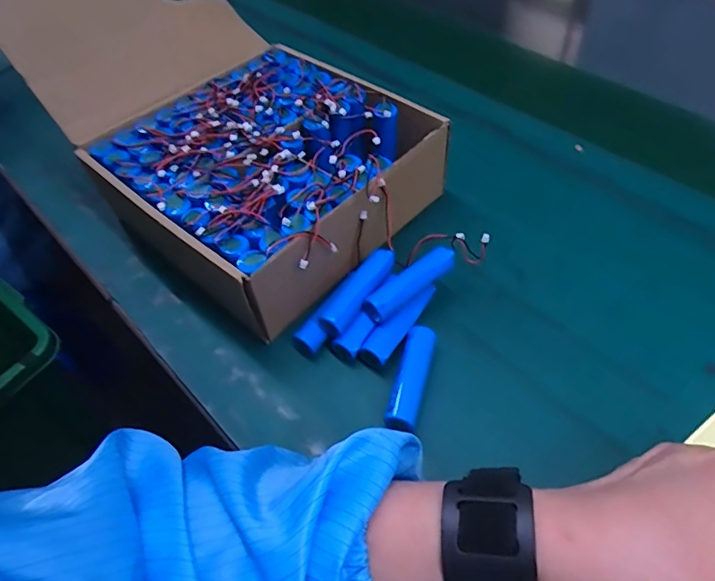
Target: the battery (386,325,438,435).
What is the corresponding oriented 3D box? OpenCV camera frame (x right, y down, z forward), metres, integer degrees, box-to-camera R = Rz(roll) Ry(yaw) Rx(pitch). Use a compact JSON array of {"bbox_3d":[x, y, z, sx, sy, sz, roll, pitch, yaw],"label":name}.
[{"bbox_3d":[0.034,0.055,0.319,0.017,0.015,0.070,12,54,13],"label":"battery"}]

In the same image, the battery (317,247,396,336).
[{"bbox_3d":[0.002,0.001,0.344,0.021,0.018,0.069,26,58,22],"label":"battery"}]

